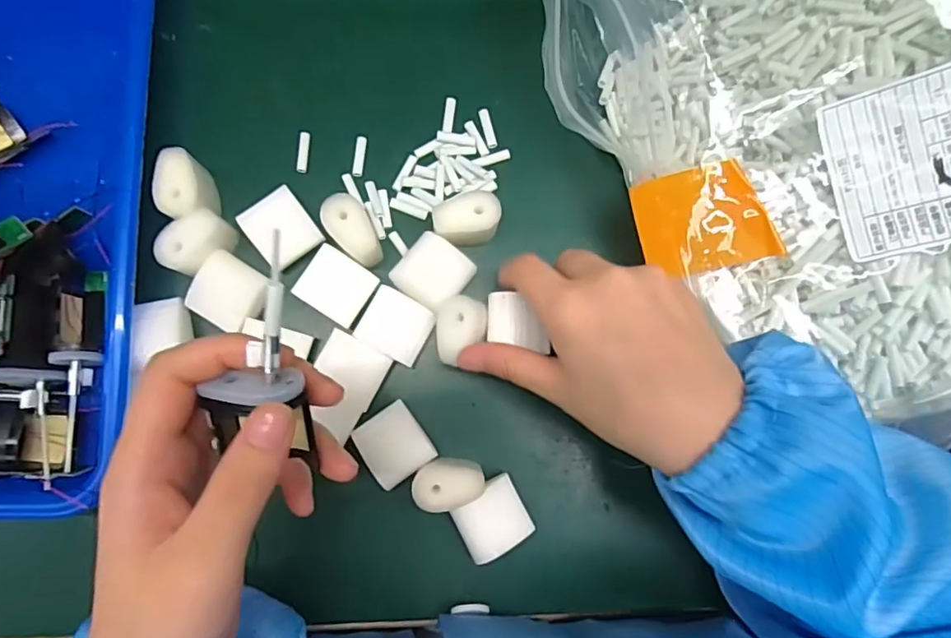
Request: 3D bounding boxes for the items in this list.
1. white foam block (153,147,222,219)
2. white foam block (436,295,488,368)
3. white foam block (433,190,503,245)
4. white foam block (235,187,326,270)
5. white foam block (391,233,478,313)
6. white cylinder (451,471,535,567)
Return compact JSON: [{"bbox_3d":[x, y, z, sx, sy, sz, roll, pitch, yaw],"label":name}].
[{"bbox_3d":[-0.155,-0.069,0.303,0.022,0.034,0.035,-11,85,-4],"label":"white foam block"},{"bbox_3d":[-0.006,0.006,0.294,0.027,0.018,0.034,-3,84,-3],"label":"white foam block"},{"bbox_3d":[-0.005,-0.054,0.309,0.035,0.027,0.025,-5,84,-3],"label":"white foam block"},{"bbox_3d":[-0.106,-0.049,0.309,0.033,0.016,0.037,-39,87,-6],"label":"white foam block"},{"bbox_3d":[-0.023,-0.025,0.310,0.036,0.021,0.035,38,84,1],"label":"white foam block"},{"bbox_3d":[0.009,0.105,0.298,0.036,0.020,0.033,-27,86,-5],"label":"white cylinder"}]

